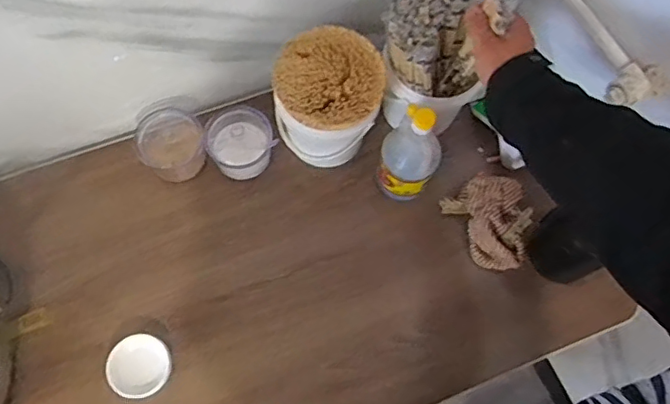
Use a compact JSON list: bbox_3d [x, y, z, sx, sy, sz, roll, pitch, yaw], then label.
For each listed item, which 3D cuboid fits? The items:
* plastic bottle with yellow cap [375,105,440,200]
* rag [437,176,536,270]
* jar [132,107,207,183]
[{"bbox_3d":[0.111,-0.066,0.850,0.088,0.206,0.074,39,75,11],"label":"plastic bottle with yellow cap"},{"bbox_3d":[0.257,0.034,0.912,0.103,0.076,0.152,-30,75,-11],"label":"rag"},{"bbox_3d":[-0.264,-0.086,0.920,0.106,0.082,0.115,0,71,-1],"label":"jar"}]

